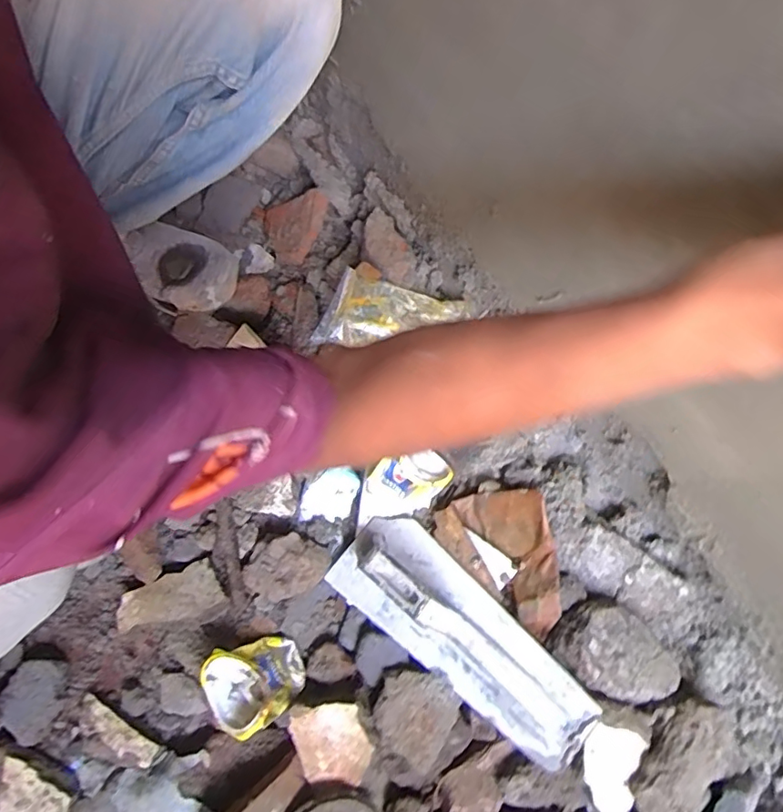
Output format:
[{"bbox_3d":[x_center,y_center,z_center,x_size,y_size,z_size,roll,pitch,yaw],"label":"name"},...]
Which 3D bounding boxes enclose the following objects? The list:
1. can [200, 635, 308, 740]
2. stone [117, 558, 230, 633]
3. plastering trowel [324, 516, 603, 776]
[{"bbox_3d":[-0.135,0.274,0.553,0.093,0.051,0.080,-10,71,-6],"label":"can"},{"bbox_3d":[-0.228,0.206,0.586,0.102,0.032,0.058,-24,73,-10],"label":"stone"},{"bbox_3d":[0.073,0.225,0.564,0.284,0.065,0.101,38,73,11],"label":"plastering trowel"}]

